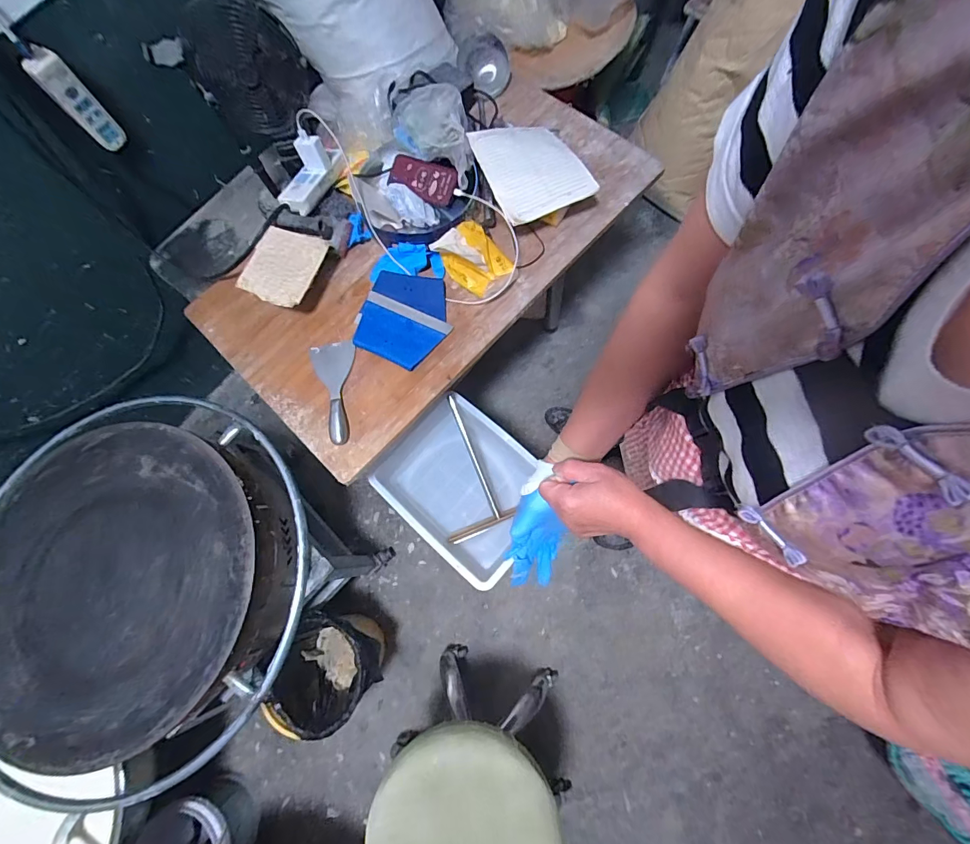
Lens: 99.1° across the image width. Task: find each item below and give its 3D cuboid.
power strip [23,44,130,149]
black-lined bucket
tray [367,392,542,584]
[{"bbox_3d":[-0.813,-0.636,0.825,0.036,0.171,0.062,33,77,14],"label":"power strip"},{"bbox_3d":[-0.382,0.627,1.077,0.226,0.279,0.248,-1,74,5],"label":"black-lined bucket"},{"bbox_3d":[-0.044,0.143,0.929,0.355,0.122,0.272,41,82,14],"label":"tray"}]

